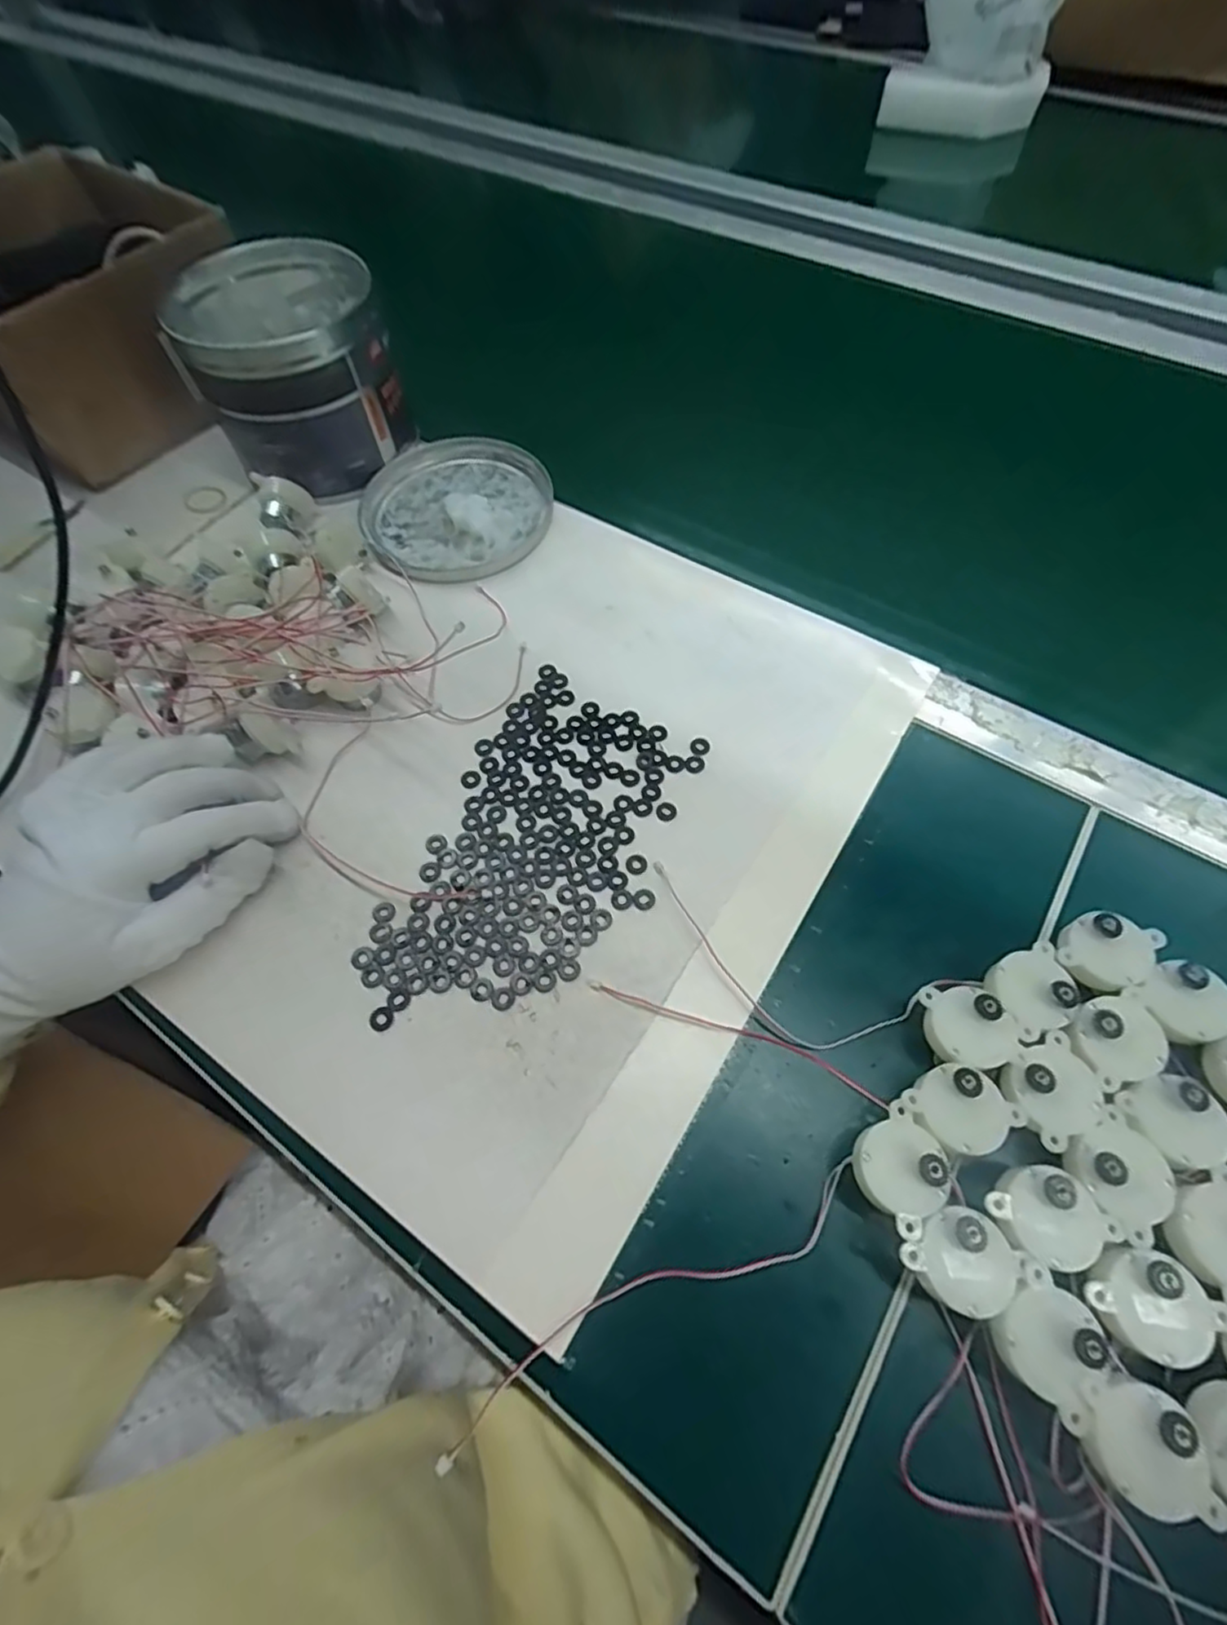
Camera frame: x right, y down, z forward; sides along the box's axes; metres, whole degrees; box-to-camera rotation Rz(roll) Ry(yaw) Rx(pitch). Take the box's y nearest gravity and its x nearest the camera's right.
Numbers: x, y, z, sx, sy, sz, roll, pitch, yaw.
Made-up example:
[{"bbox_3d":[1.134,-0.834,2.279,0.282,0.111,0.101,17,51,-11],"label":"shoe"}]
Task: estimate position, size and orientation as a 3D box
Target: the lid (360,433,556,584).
[{"bbox_3d":[-0.106,-0.212,0.448,0.127,0.015,0.129,-1,62,2],"label":"lid"}]

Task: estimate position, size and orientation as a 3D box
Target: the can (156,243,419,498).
[{"bbox_3d":[-0.216,-0.301,0.452,0.123,0.105,0.134,-24,64,-10],"label":"can"}]

